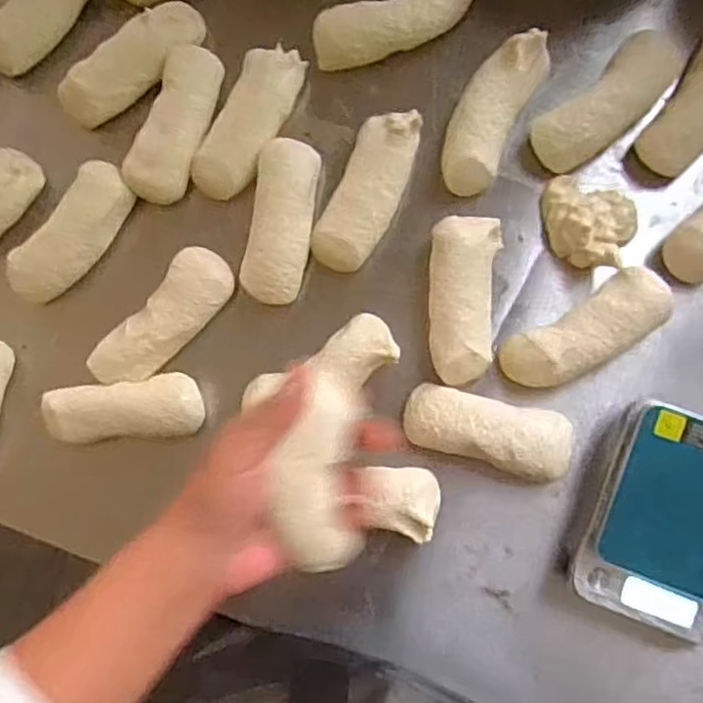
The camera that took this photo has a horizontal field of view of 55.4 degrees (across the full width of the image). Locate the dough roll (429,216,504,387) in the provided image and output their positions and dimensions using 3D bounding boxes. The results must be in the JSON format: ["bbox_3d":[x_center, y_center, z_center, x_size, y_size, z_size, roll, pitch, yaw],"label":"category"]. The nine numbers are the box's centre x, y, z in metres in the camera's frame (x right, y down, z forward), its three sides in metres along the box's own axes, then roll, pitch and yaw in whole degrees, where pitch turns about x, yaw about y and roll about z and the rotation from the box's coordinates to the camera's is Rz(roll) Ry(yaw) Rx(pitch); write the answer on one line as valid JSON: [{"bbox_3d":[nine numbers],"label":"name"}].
[{"bbox_3d":[0.072,-0.033,0.443,0.043,0.028,0.106,5,86,5],"label":"dough roll"}]

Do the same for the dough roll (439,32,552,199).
[{"bbox_3d":[0.092,-0.158,0.446,0.042,0.040,0.106,27,88,7],"label":"dough roll"}]

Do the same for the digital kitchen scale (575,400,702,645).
[{"bbox_3d":[0.201,0.104,0.396,0.102,0.025,0.126,19,87,6],"label":"digital kitchen scale"}]

